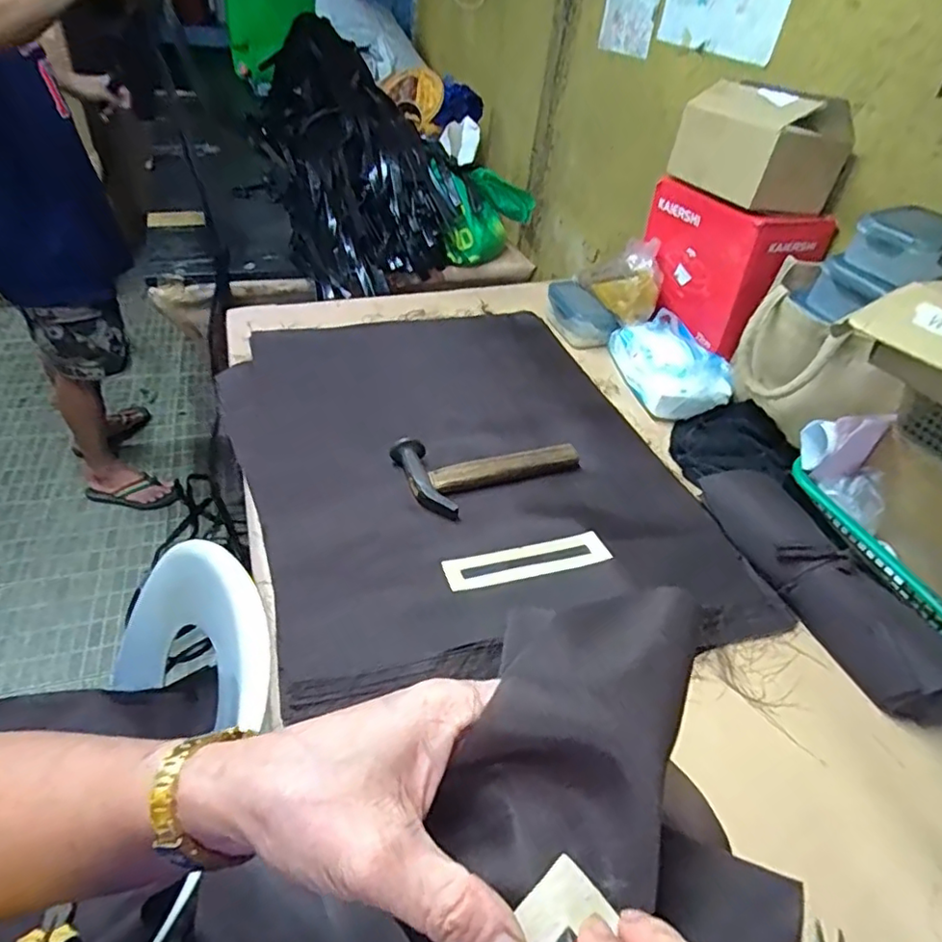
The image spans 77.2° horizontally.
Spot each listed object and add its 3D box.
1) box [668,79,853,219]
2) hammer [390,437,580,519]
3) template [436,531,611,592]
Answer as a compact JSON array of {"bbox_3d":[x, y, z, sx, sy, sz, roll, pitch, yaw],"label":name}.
[{"bbox_3d":[0.389,-0.449,0.808,0.134,0.119,0.210,-11,44,-20],"label":"box"},{"bbox_3d":[0.019,-0.015,0.680,0.194,0.030,0.106,-17,45,-26],"label":"hammer"},{"bbox_3d":[0.055,0.086,0.566,0.163,0.004,0.040,-10,42,-18],"label":"template"}]

